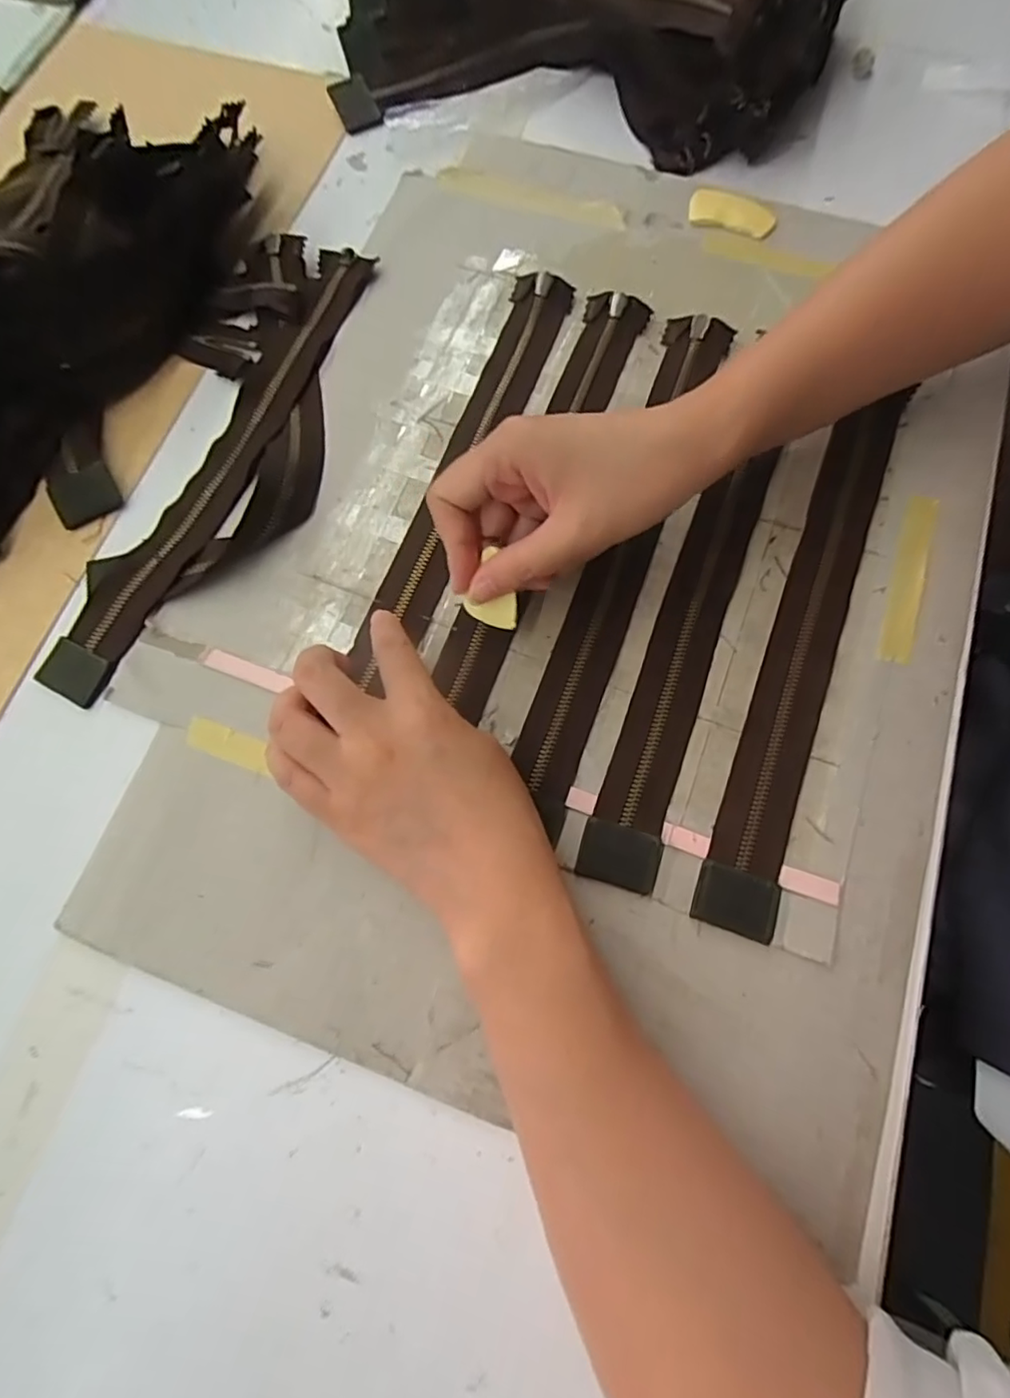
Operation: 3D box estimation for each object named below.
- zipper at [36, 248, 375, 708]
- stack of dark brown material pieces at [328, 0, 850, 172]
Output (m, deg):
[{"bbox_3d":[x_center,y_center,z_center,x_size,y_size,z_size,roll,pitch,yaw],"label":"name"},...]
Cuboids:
[{"bbox_3d":[-0.162,-0.141,0.344,0.043,0.004,0.313,25,77,7],"label":"zipper"},{"bbox_3d":[0.058,-0.493,0.398,0.334,0.082,0.231,14,75,5],"label":"stack of dark brown material pieces"}]

